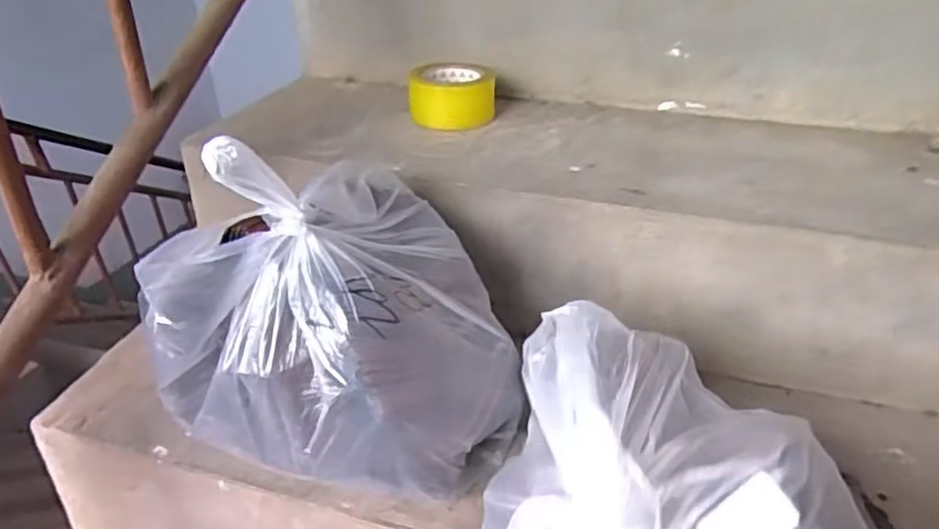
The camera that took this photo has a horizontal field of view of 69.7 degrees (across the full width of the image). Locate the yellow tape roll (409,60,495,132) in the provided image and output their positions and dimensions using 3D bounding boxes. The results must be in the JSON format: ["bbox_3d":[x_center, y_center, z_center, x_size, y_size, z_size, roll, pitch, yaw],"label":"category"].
[{"bbox_3d":[-0.021,-0.219,0.866,0.106,0.056,0.106,-2,32,0],"label":"yellow tape roll"}]

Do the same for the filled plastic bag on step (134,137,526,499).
[{"bbox_3d":[-0.089,0.033,0.571,0.267,0.255,0.245,7,33,13],"label":"filled plastic bag on step"}]

